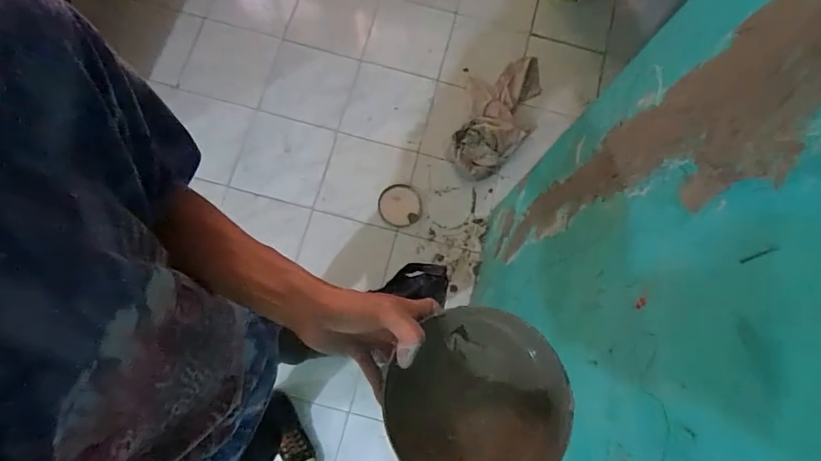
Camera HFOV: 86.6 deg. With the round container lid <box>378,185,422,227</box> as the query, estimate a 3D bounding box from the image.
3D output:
[{"bbox_3d":[-0.035,-0.087,1.503,0.144,0.021,0.149,1,78,-3],"label":"round container lid"}]

